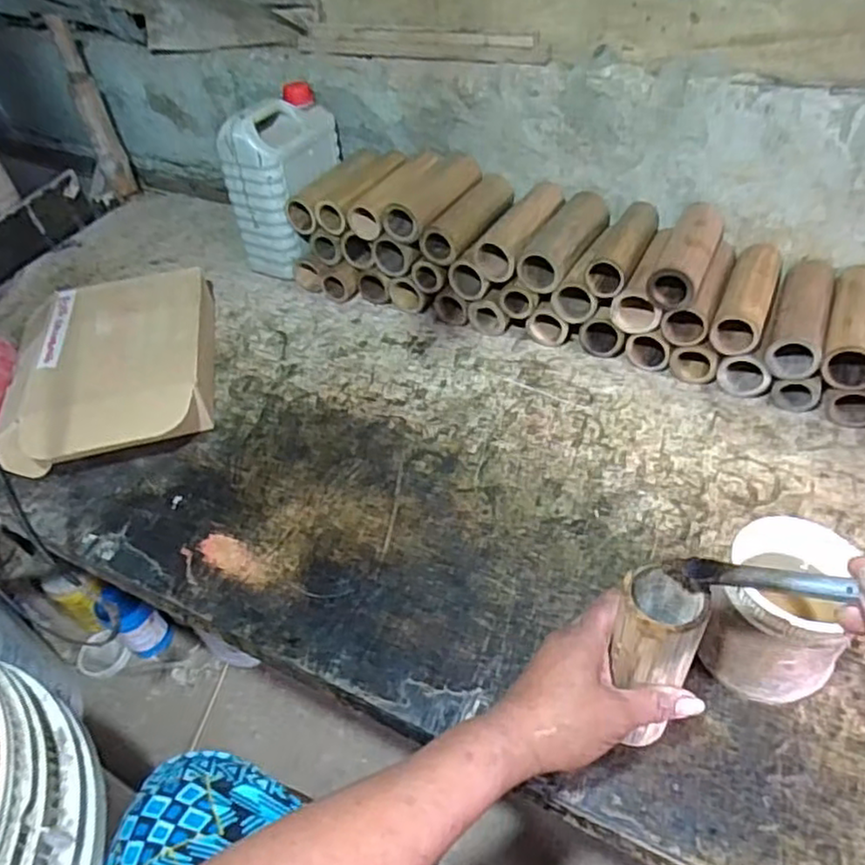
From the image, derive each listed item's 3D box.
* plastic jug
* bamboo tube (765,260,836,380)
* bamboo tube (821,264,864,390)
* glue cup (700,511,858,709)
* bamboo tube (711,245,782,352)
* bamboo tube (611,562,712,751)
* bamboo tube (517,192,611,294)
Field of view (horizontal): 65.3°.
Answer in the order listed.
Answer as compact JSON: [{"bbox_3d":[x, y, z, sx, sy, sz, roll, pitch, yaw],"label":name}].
[{"bbox_3d":[-0.217,-0.372,1.018,0.113,0.237,0.175,9,47,17],"label":"plastic jug"},{"bbox_3d":[0.432,-0.139,0.790,0.052,0.055,0.189,16,49,22],"label":"bamboo tube"},{"bbox_3d":[0.479,-0.125,0.765,0.055,0.056,0.182,15,49,22],"label":"bamboo tube"},{"bbox_3d":[0.270,0.142,0.534,0.099,0.125,0.103,-4,44,4],"label":"glue cup"},{"bbox_3d":[0.377,-0.163,0.808,0.054,0.055,0.176,16,49,22],"label":"bamboo tube"},{"bbox_3d":[0.155,0.163,0.482,0.050,0.169,0.053,8,46,15],"label":"bamboo tube"},{"bbox_3d":[0.176,-0.251,0.866,0.056,0.059,0.184,19,50,25],"label":"bamboo tube"}]

